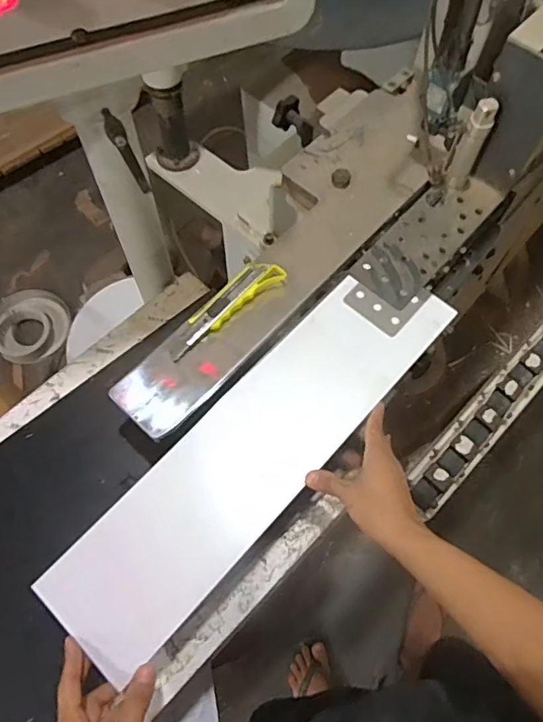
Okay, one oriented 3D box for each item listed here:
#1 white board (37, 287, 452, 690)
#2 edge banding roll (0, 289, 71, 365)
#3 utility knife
[{"bbox_3d":[-0.008,0.096,0.605,0.142,0.021,0.533,41,73,15],"label":"white board"},{"bbox_3d":[-0.782,-0.111,1.708,0.247,0.070,0.247,2,77,-9],"label":"edge banding roll"},{"bbox_3d":[-0.059,-0.068,0.653,0.046,0.018,0.174,41,71,15],"label":"utility knife"}]

